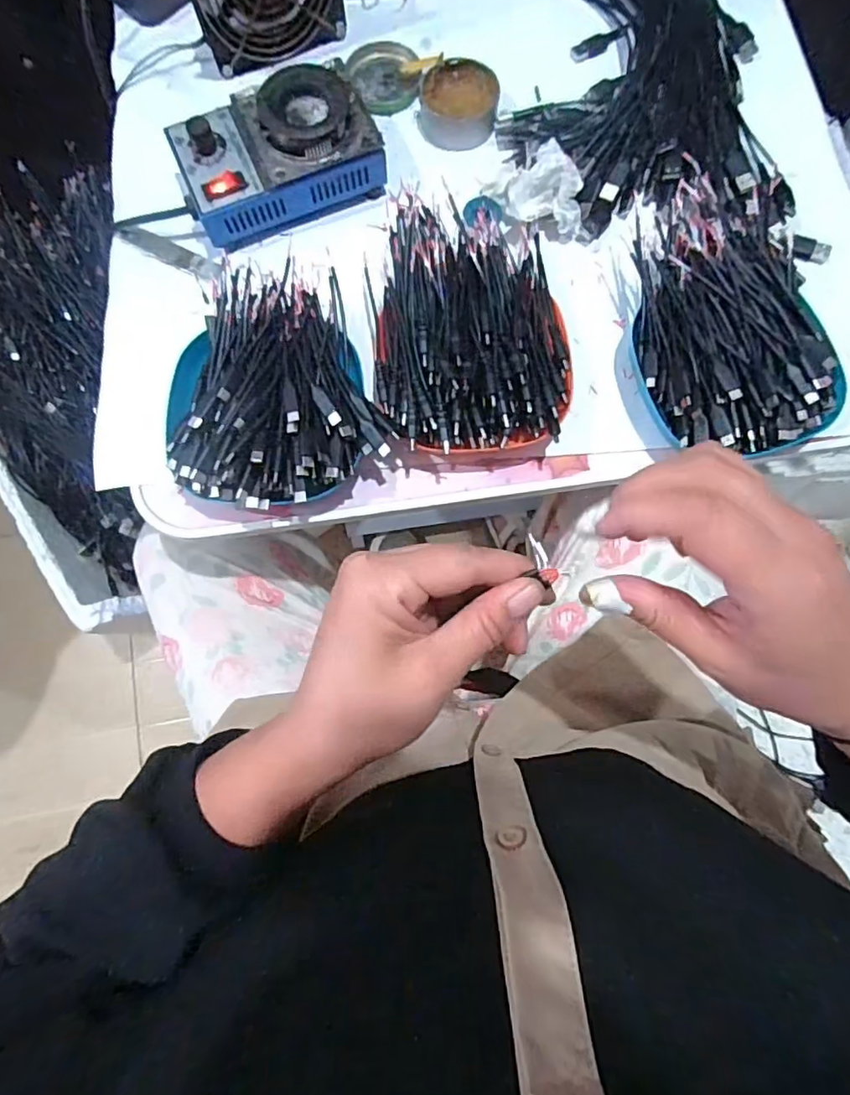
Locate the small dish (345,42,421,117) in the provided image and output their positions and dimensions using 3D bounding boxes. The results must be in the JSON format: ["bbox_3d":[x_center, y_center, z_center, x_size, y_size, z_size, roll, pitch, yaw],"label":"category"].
[{"bbox_3d":[-0.036,-0.405,0.495,0.060,0.019,0.058,0,79,1],"label":"small dish"}]

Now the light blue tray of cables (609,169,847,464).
[{"bbox_3d":[0.216,-0.163,0.404,0.135,0.053,0.189,-2,79,0],"label":"light blue tray of cables"}]

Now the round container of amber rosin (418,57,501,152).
[{"bbox_3d":[0.028,-0.368,0.475,0.064,0.022,0.065,0,79,1],"label":"round container of amber rosin"}]

